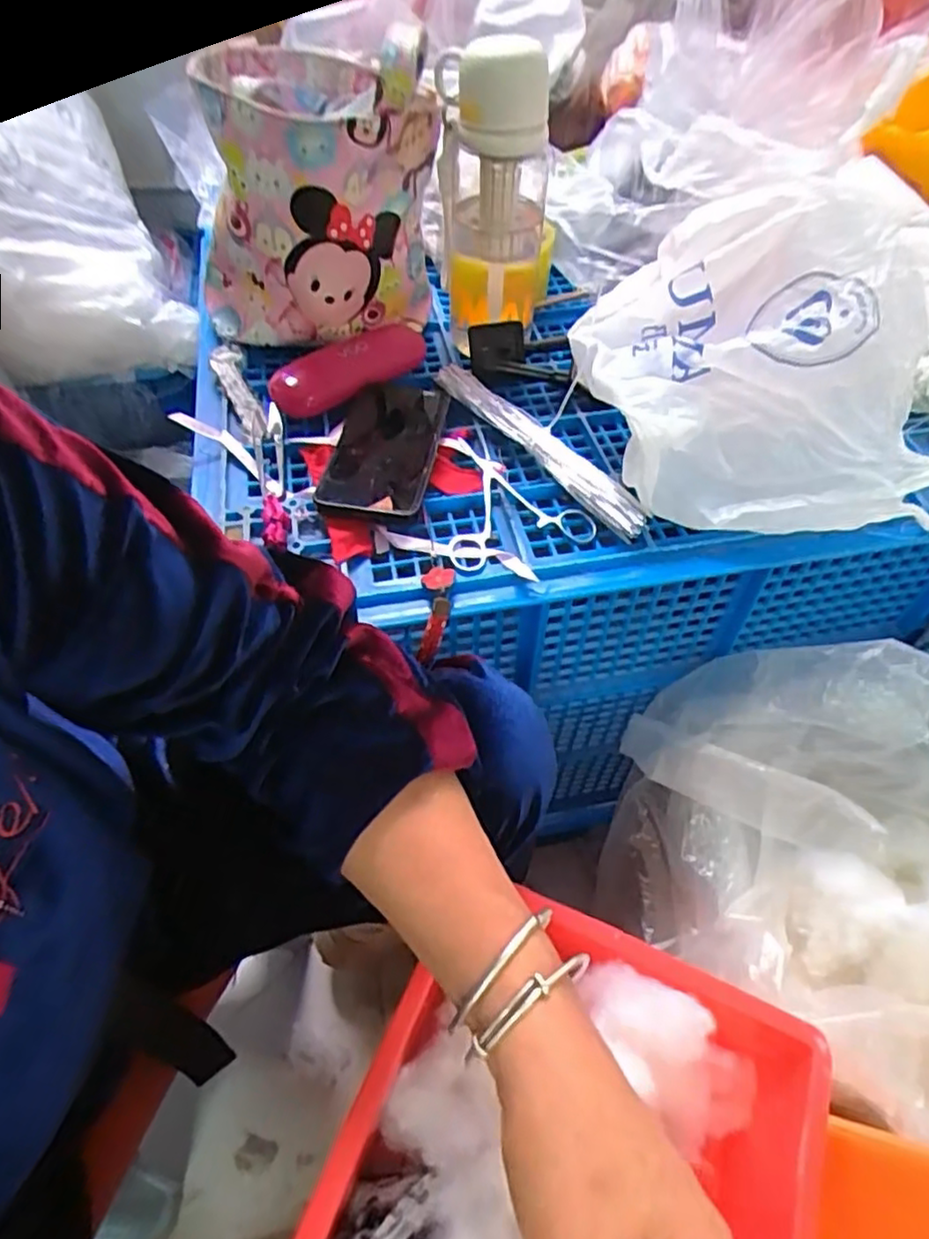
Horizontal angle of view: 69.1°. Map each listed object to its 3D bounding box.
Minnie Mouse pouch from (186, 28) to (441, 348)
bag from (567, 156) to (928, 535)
[{"bbox_3d":[-0.140,-0.374,0.594,0.202,0.189,0.185,-14,55,-10],"label":"Minnie Mouse pouch"},{"bbox_3d":[0.243,-0.201,0.501,0.305,0.156,0.227,3,54,2],"label":"bag"}]

